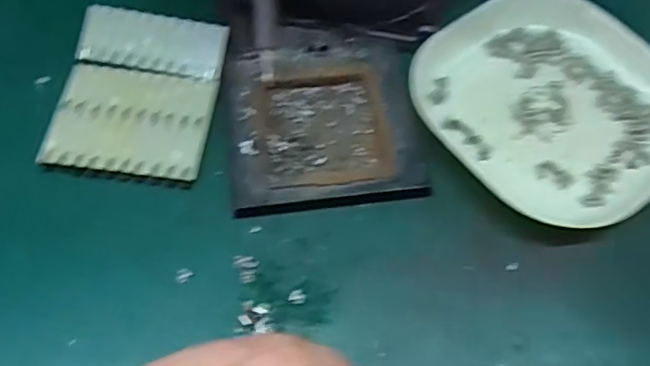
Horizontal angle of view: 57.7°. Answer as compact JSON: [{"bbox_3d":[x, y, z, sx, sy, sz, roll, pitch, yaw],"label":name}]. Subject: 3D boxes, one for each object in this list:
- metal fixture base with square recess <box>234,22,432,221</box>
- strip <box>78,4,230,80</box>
[{"bbox_3d":[0.001,-0.037,0.323,0.101,0.015,0.112,-3,62,-5],"label":"metal fixture base with square recess"},{"bbox_3d":[-0.098,-0.081,0.338,0.081,0.004,0.035,9,82,1],"label":"strip"}]

